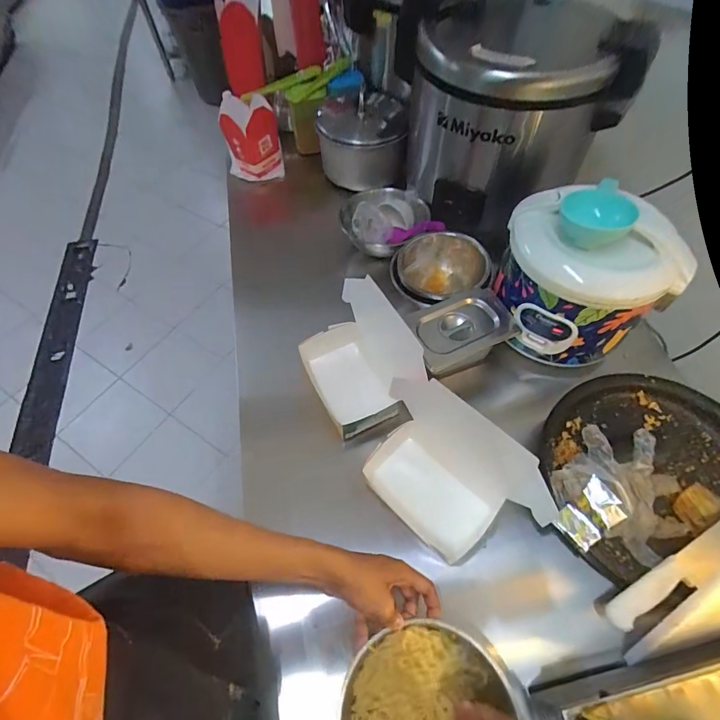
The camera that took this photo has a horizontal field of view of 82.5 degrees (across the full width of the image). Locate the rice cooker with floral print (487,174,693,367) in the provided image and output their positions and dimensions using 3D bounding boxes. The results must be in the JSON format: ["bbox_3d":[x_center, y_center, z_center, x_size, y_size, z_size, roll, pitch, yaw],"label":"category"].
[{"bbox_3d":[0.360,-0.153,0.686,0.213,0.235,0.238,-14,59,-7],"label":"rice cooker with floral print"}]

